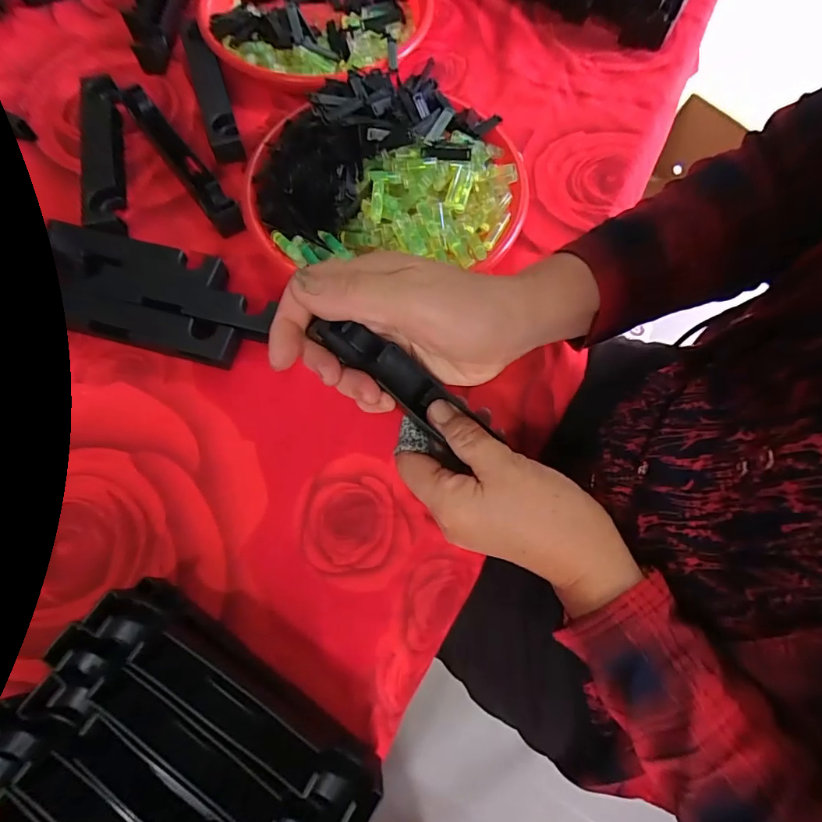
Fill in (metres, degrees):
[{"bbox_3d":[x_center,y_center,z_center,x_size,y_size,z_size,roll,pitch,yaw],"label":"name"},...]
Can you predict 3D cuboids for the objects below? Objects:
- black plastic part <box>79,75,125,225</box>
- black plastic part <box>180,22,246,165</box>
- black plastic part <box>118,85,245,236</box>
[{"bbox_3d":[-0.303,-0.254,0.454,0.036,0.027,0.187,-13,70,-6],"label":"black plastic part"},{"bbox_3d":[-0.209,-0.332,0.482,0.031,0.030,0.176,-18,70,-8],"label":"black plastic part"},{"bbox_3d":[-0.221,-0.242,0.446,0.027,0.036,0.189,-34,73,-13],"label":"black plastic part"}]

